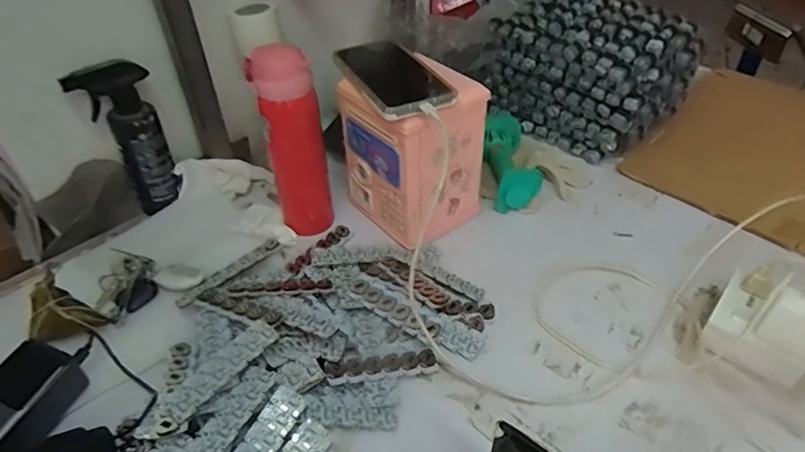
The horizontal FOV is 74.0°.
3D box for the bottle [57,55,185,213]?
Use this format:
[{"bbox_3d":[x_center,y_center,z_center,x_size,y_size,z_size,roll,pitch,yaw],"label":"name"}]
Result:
[{"bbox_3d":[-0.334,-0.106,0.658,0.084,0.185,0.041,-25,45,-23],"label":"bottle"}]

